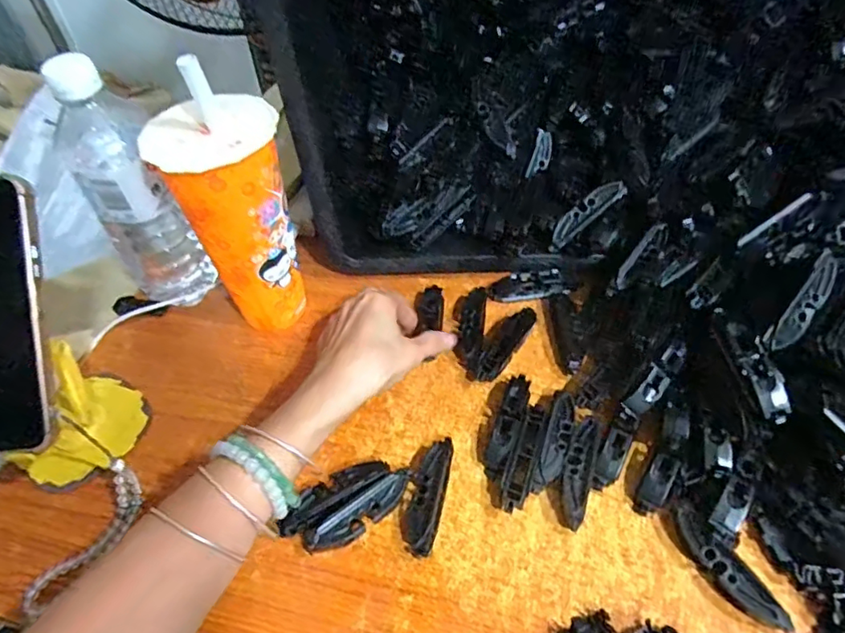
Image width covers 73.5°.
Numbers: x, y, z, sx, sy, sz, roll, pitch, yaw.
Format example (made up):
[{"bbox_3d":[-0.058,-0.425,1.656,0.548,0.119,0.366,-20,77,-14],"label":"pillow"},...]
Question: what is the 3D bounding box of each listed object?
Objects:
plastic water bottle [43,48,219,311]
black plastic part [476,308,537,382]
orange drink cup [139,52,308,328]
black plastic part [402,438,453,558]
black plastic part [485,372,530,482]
[{"bbox_3d":[-0.231,-0.093,0.457,0.062,0.215,0.071,-37,56,-24],"label":"plastic water bottle"},{"bbox_3d":[0.066,0.022,0.452,0.018,0.015,0.075,26,56,24],"label":"black plastic part"},{"bbox_3d":[-0.137,-0.082,0.423,0.079,0.203,0.079,-2,50,3],"label":"orange drink cup"},{"bbox_3d":[0.003,0.119,0.379,0.023,0.018,0.075,9,51,12],"label":"black plastic part"},{"bbox_3d":[0.062,0.077,0.406,0.018,0.014,0.080,15,53,17],"label":"black plastic part"}]

